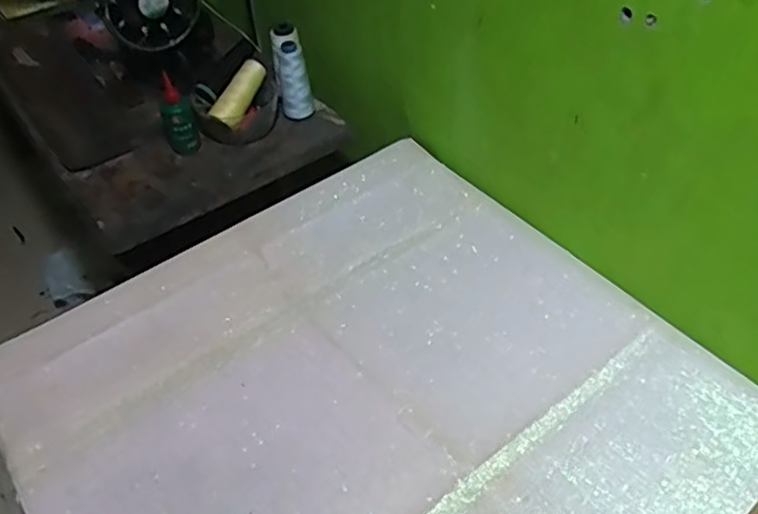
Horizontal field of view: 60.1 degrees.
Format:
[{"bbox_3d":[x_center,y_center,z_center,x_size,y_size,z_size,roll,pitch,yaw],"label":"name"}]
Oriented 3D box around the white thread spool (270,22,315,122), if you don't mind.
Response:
[{"bbox_3d":[-0.128,-0.270,0.962,0.047,0.136,0.040,-12,25,-6],"label":"white thread spool"}]

